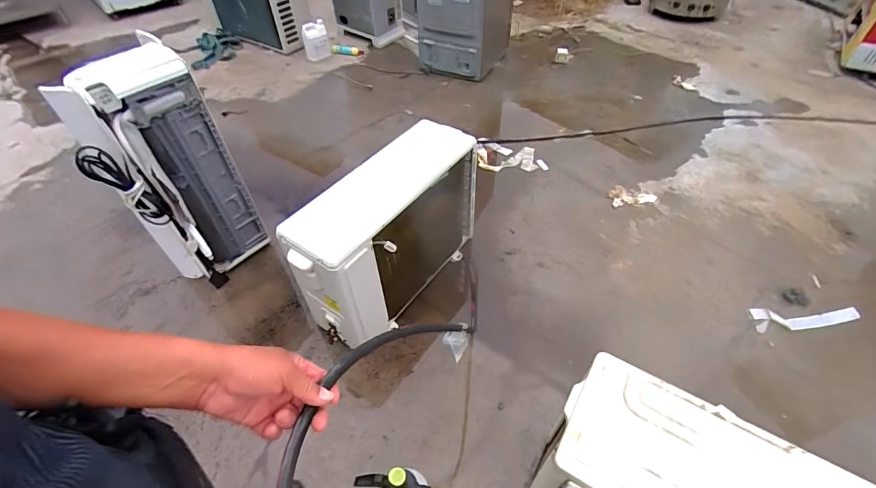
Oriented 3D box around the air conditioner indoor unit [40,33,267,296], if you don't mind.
[{"bbox_3d":[-0.967,-0.210,1.547,0.263,0.859,0.406,27,53,22],"label":"air conditioner indoor unit"}]

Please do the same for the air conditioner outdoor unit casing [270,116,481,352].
[{"bbox_3d":[-0.165,-0.042,1.556,0.290,0.532,0.796,26,54,22],"label":"air conditioner outdoor unit casing"}]

